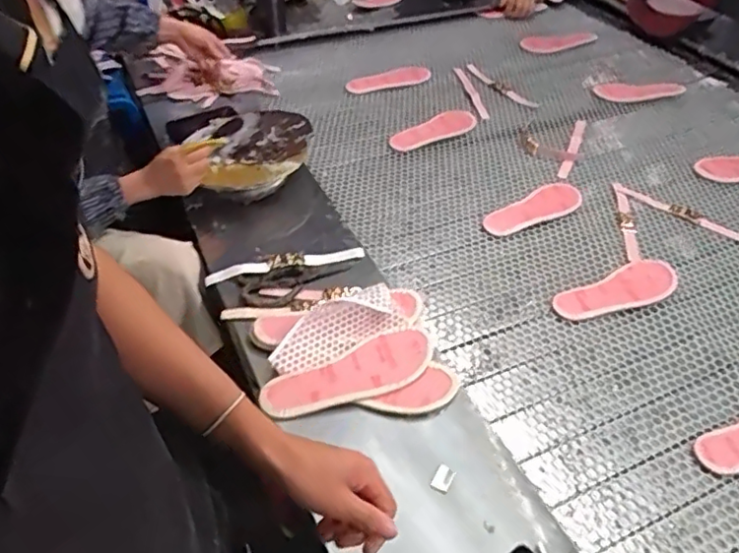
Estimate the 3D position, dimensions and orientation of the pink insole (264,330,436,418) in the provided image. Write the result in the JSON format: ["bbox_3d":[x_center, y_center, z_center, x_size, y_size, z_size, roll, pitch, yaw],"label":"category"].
[{"bbox_3d":[-0.026,0.130,0.817,0.236,0.006,0.078,-16,57,-10],"label":"pink insole"}]

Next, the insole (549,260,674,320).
[{"bbox_3d":[0.406,0.020,0.993,0.231,0.022,0.091,-14,45,-17],"label":"insole"}]

